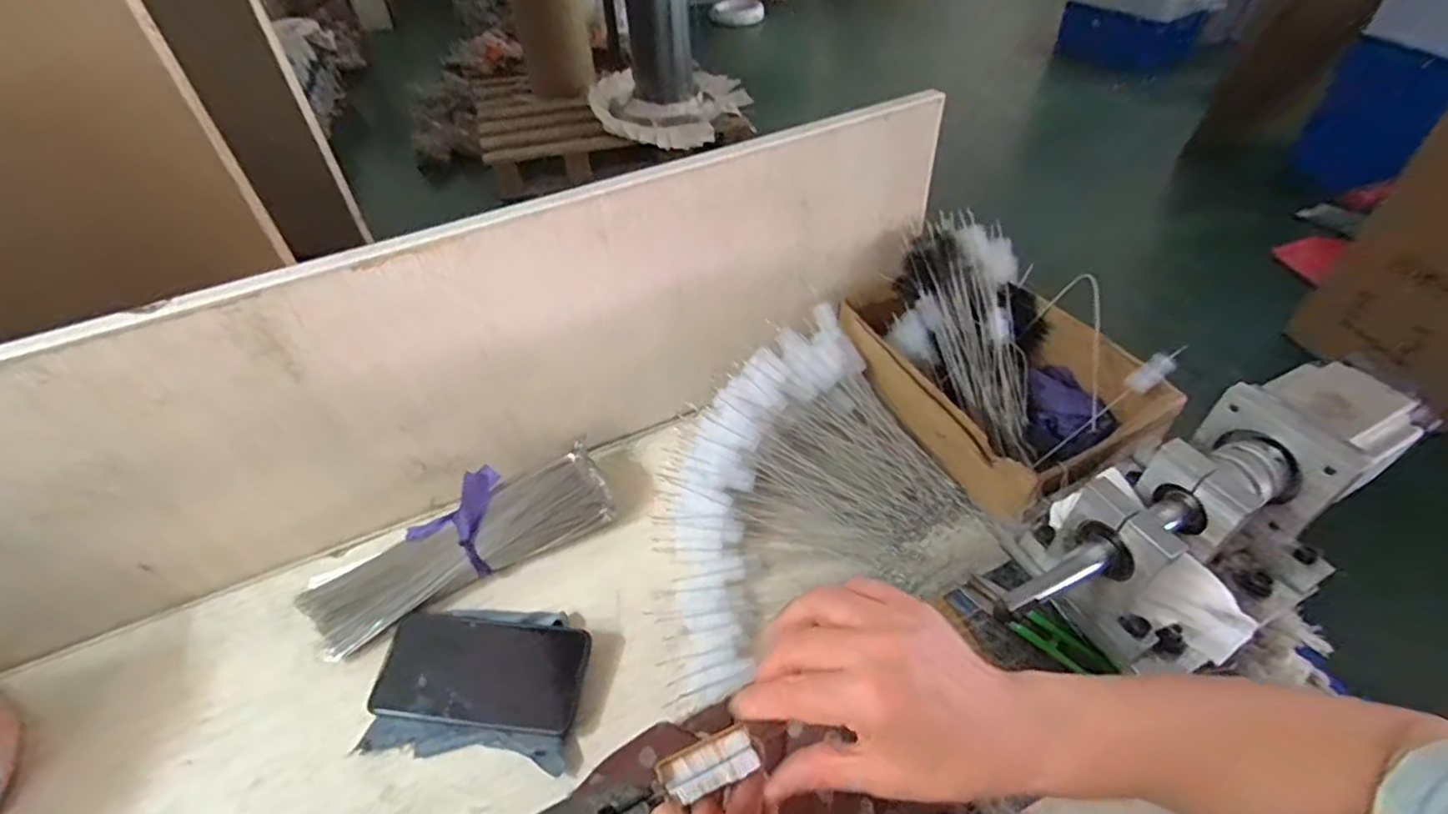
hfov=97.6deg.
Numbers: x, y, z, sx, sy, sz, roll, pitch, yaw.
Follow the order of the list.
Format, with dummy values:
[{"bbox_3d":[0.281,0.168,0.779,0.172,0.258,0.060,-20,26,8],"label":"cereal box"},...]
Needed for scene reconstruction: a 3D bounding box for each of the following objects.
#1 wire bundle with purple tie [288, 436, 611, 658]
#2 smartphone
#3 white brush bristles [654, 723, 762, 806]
[{"bbox_3d":[-0.226,0.117,0.556,0.256,0.069,0.079,-24,49,-20],"label":"wire bundle with purple tie"},{"bbox_3d":[-0.189,0.206,0.495,0.156,0.012,0.076,6,57,-1],"label":"smartphone"},{"bbox_3d":[-0.008,0.180,0.319,0.049,0.006,0.022,-17,47,-10],"label":"white brush bristles"}]

